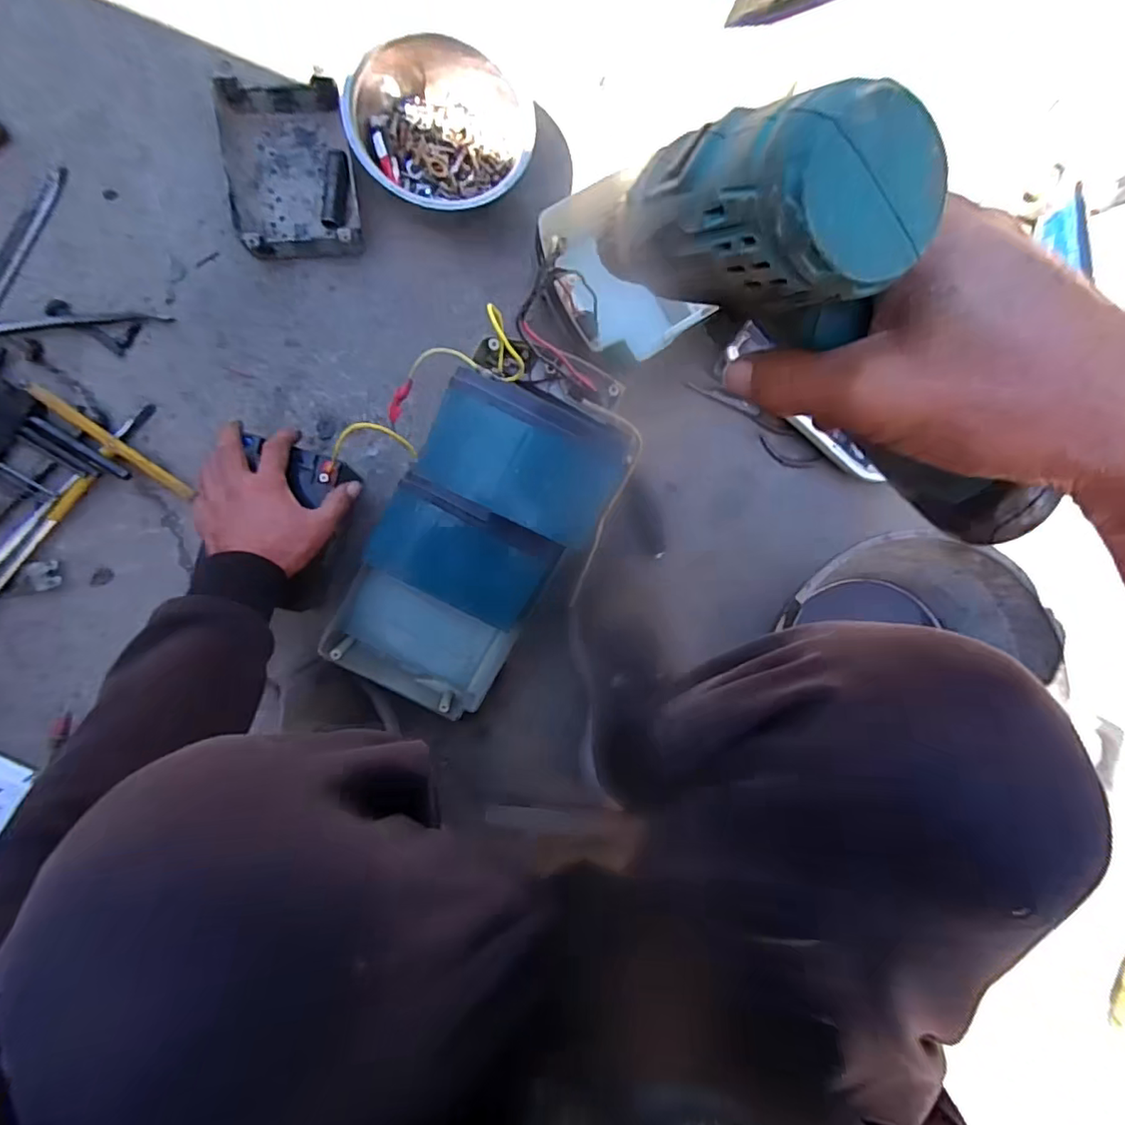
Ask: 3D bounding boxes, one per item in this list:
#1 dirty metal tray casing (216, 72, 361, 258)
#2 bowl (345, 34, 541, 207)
[{"bbox_3d":[-0.283,-0.408,0.590,0.121,0.046,0.170,-9,90,-9],"label":"dirty metal tray casing"},{"bbox_3d":[-0.124,-0.448,0.595,0.173,0.079,0.186,0,92,-8],"label":"bowl"}]

